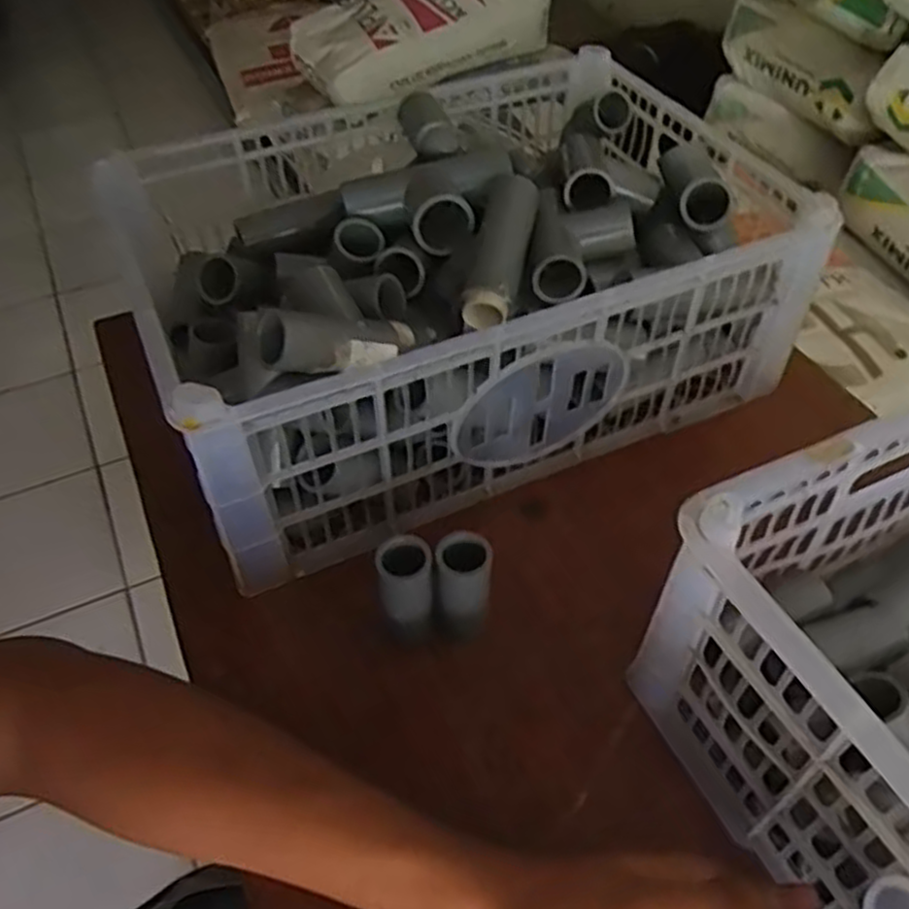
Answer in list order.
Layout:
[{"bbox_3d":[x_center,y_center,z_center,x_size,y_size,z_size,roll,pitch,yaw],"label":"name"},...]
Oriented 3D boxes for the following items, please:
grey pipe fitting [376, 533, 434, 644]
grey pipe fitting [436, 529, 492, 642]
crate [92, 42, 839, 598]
[{"bbox_3d":[-0.025,0.074,0.415,0.027,0.067,0.030,-7,49,-5],"label":"grey pipe fitting"},{"bbox_3d":[0.005,0.074,0.416,0.027,0.070,0.031,1,49,2],"label":"grey pipe fitting"},{"bbox_3d":[-0.003,-0.127,0.542,0.407,0.139,0.284,-21,52,-17],"label":"crate"}]

